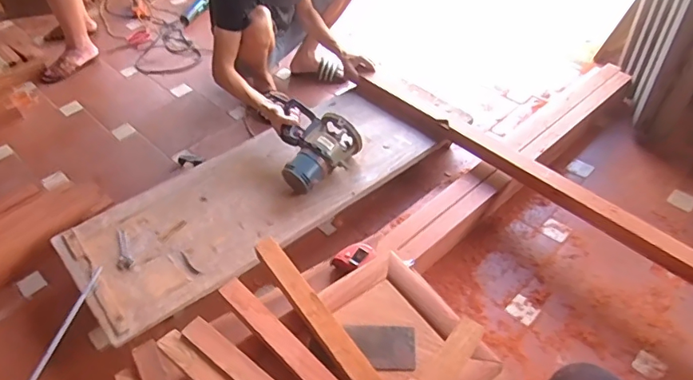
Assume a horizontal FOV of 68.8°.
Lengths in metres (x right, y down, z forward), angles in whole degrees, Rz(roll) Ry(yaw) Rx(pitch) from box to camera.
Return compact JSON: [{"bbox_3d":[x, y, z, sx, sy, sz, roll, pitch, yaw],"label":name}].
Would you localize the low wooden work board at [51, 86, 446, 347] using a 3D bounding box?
[{"bbox_3d":[-0.265,-0.011,1.482,1.042,0.061,0.450,-33,52,-25],"label":"low wooden work board"}]

